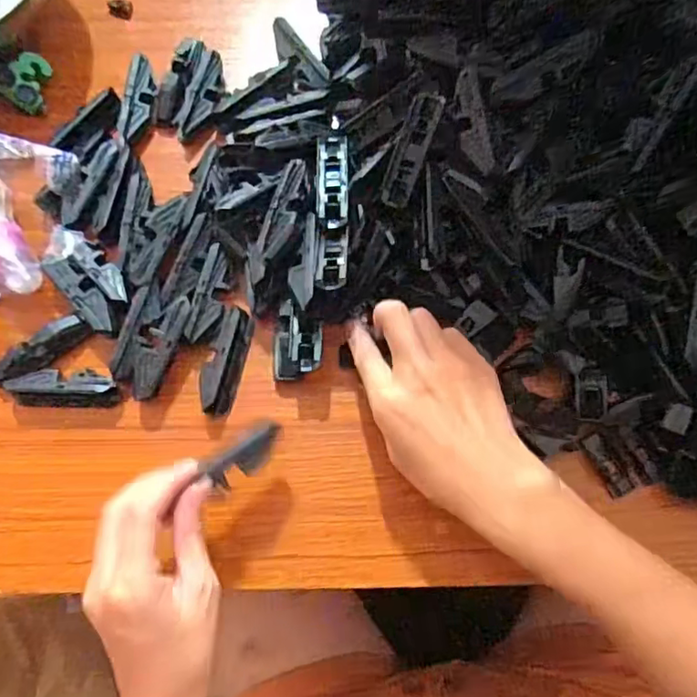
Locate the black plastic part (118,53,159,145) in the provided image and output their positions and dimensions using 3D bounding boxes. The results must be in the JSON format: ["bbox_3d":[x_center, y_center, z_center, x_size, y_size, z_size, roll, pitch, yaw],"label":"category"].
[{"bbox_3d":[-0.155,-0.185,0.438,0.019,0.021,0.067,6,76,2],"label":"black plastic part"}]

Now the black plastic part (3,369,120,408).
[{"bbox_3d":[-0.188,0.026,0.383,0.070,0.032,0.024,1,75,1],"label":"black plastic part"}]

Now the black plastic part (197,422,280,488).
[{"bbox_3d":[-0.057,0.059,0.326,0.045,0.021,0.017,-36,78,-8],"label":"black plastic part"}]

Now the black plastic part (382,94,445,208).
[{"bbox_3d":[0.041,-0.128,0.379,0.021,0.004,0.072,24,97,22],"label":"black plastic part"}]

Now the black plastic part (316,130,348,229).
[{"bbox_3d":[-0.011,-0.117,0.391,0.021,0.009,0.082,-1,63,1],"label":"black plastic part"}]

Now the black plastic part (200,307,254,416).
[{"bbox_3d":[-0.082,0.007,0.385,0.023,0.019,0.071,12,76,4],"label":"black plastic part"}]

